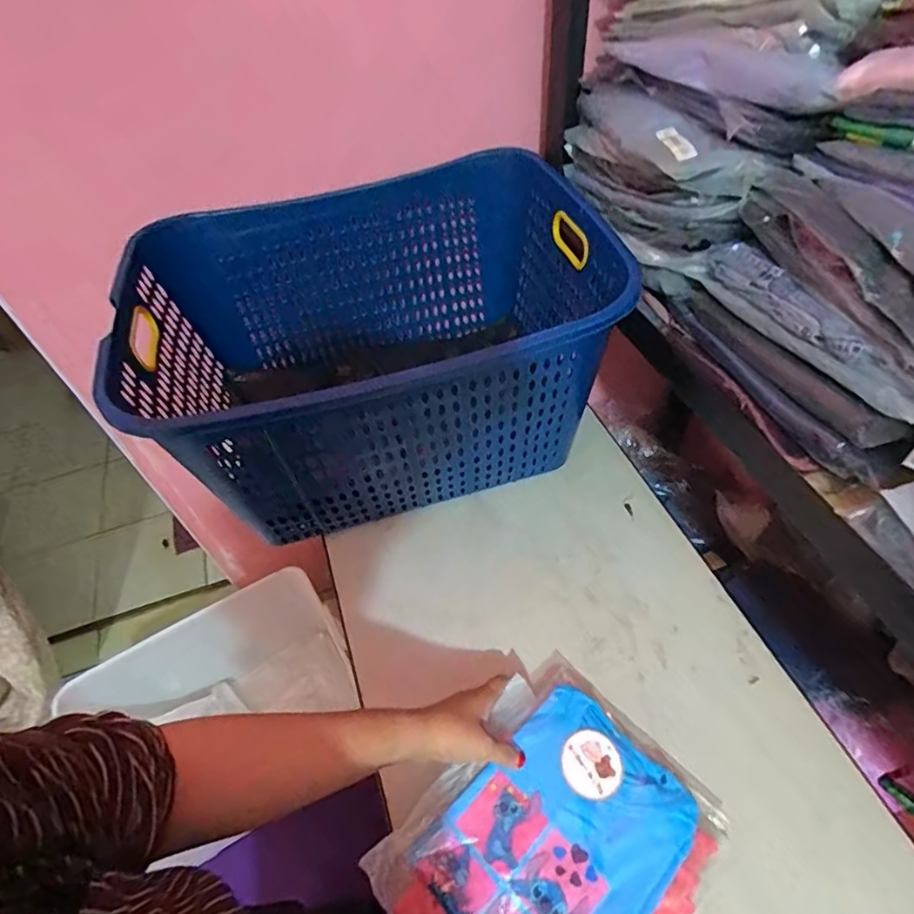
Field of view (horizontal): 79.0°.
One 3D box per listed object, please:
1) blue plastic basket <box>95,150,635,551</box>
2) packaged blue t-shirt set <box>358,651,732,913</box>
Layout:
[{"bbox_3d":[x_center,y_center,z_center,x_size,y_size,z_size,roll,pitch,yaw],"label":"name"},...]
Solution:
[{"bbox_3d":[-0.101,-0.140,0.755,0.545,0.304,0.408,-16,51,-8],"label":"blue plastic basket"},{"bbox_3d":[0.092,0.354,0.512,0.227,0.045,0.281,34,61,28],"label":"packaged blue t-shirt set"}]

